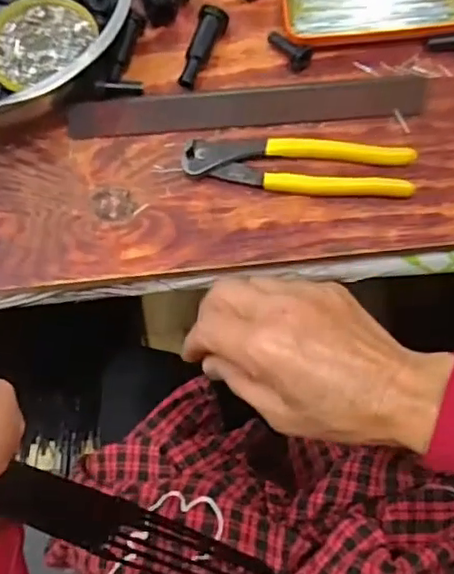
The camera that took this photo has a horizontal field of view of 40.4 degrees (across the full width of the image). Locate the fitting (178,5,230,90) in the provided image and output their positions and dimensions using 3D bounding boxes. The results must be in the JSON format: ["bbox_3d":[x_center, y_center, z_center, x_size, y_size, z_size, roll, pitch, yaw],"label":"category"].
[{"bbox_3d":[-0.021,-0.185,0.477,0.019,0.024,0.066,25,74,10],"label":"fitting"}]

